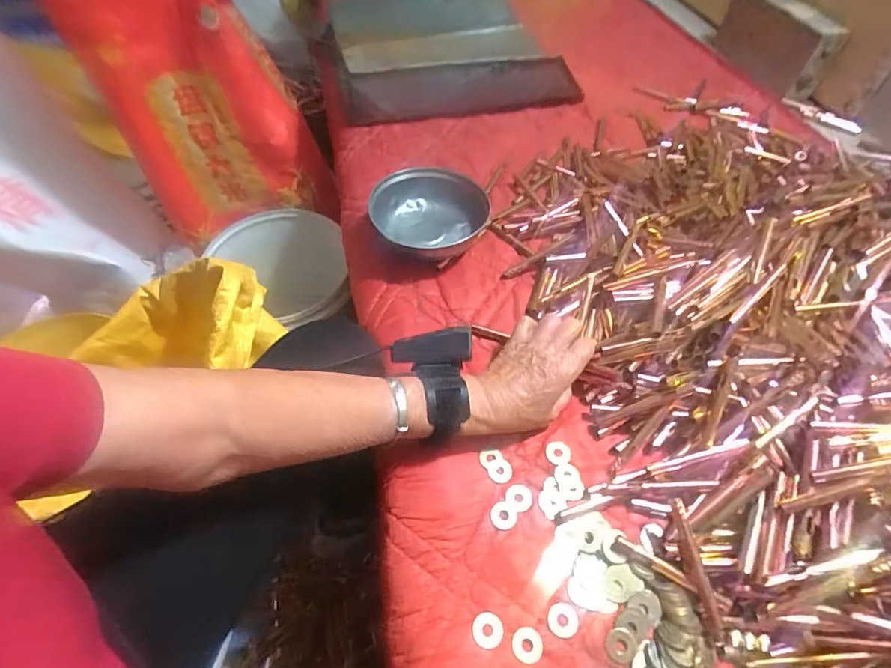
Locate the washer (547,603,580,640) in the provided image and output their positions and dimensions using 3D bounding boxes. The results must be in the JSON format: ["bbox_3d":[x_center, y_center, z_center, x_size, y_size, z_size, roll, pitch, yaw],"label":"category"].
[{"bbox_3d":[0.089,0.216,0.343,0.023,0.004,0.022,1,54,-1],"label":"washer"}]

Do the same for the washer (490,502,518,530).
[{"bbox_3d":[0.049,0.155,0.385,0.022,0.004,0.021,1,54,-1],"label":"washer"}]

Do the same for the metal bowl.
[{"bbox_3d":[-0.019,-0.151,0.569,0.141,0.060,0.158,18,56,11],"label":"metal bowl"}]

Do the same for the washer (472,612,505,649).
[{"bbox_3d":[0.031,0.221,0.339,0.022,0.004,0.023,1,54,-1],"label":"washer"}]

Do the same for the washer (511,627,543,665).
[{"bbox_3d":[0.060,0.228,0.333,0.022,0.004,0.022,1,54,-1],"label":"washer"}]

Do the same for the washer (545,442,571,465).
[{"bbox_3d":[0.104,0.110,0.420,0.022,0.004,0.021,12,55,7],"label":"washer"}]

